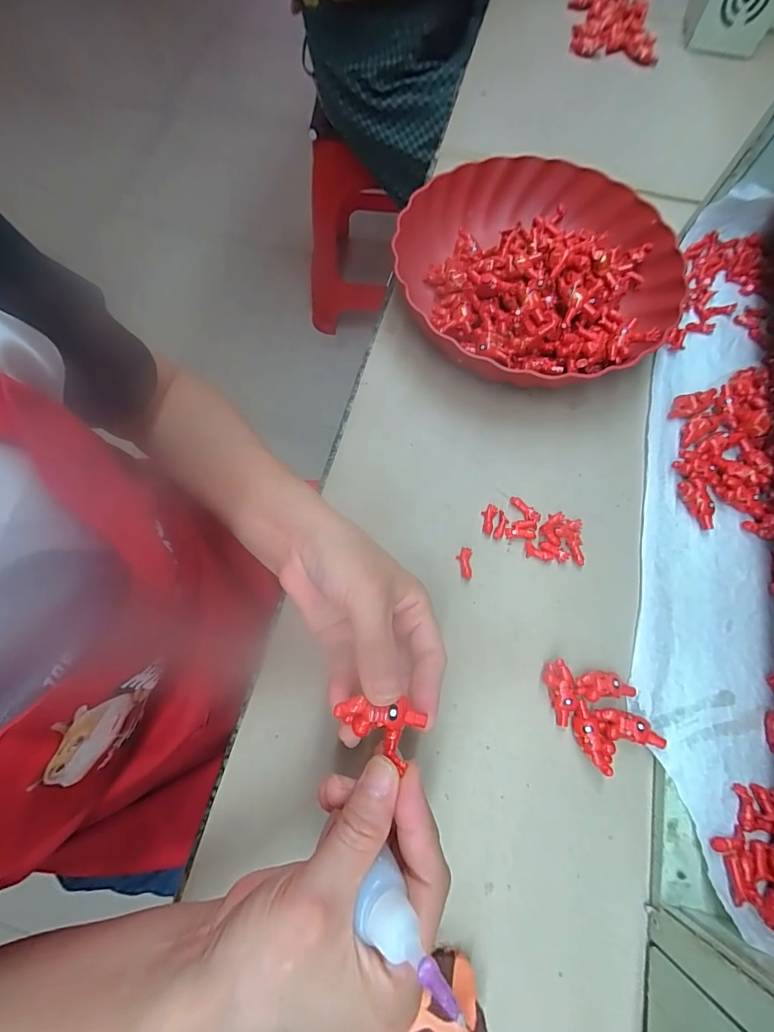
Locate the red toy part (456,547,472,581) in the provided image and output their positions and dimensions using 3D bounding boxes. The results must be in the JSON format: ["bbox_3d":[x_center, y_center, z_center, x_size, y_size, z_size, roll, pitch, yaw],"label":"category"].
[{"bbox_3d":[0.057,0.036,0.312,0.011,0.009,0.023,5,71,1],"label":"red toy part"}]

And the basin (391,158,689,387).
[{"bbox_3d":[0.130,-0.221,0.375,0.229,0.054,0.237,-41,76,-13],"label":"basin"}]

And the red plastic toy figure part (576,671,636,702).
[{"bbox_3d":[0.148,0.114,0.282,0.041,0.010,0.018,-1,71,-1],"label":"red plastic toy figure part"}]

